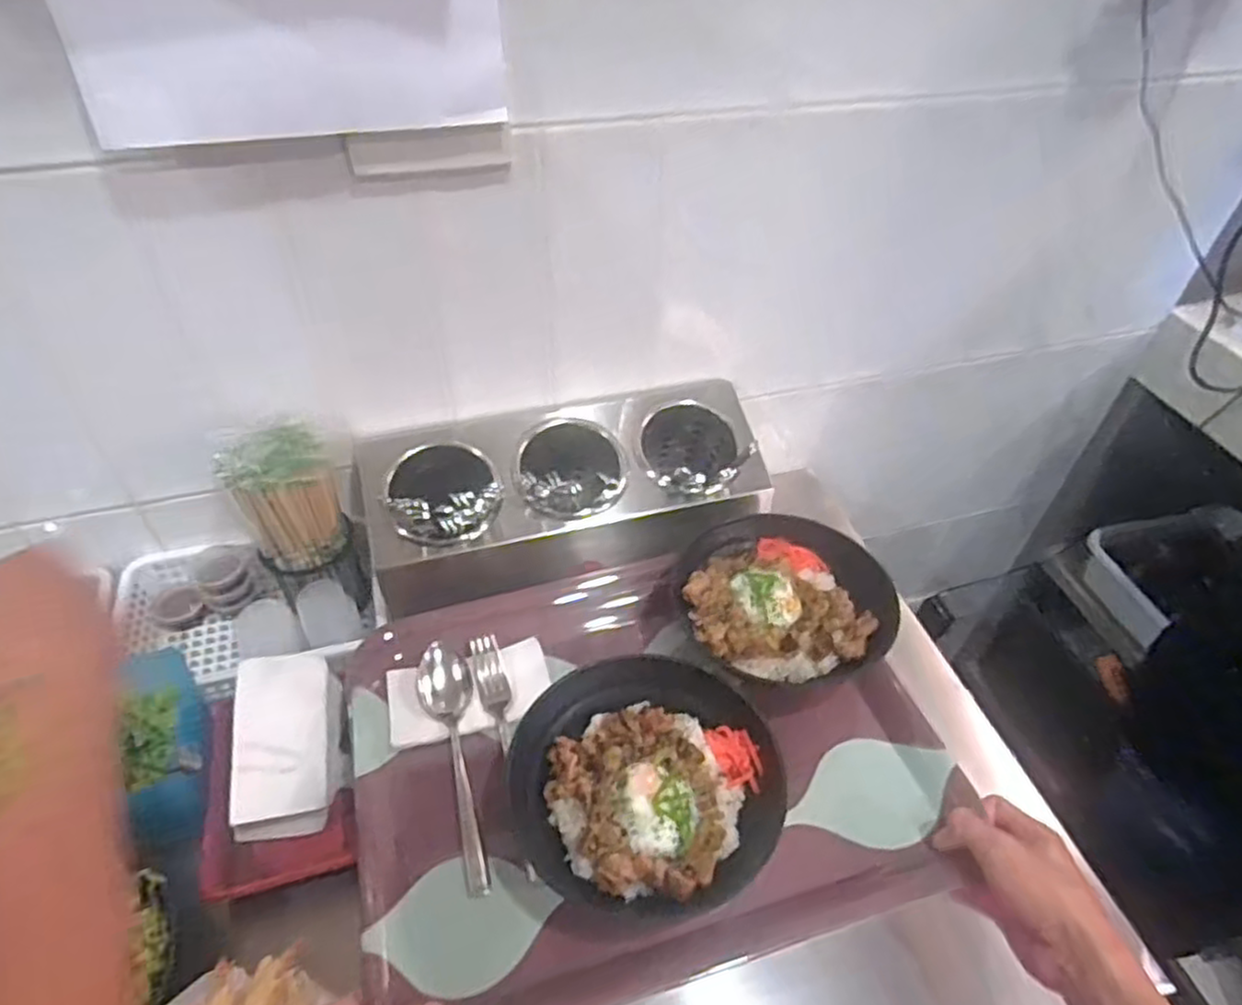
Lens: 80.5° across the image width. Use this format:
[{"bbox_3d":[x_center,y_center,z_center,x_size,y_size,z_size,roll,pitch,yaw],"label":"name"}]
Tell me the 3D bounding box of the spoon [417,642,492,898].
[{"bbox_3d":[-0.121,0.192,0.554,0.040,0.024,0.187,-13,49,-16],"label":"spoon"}]

